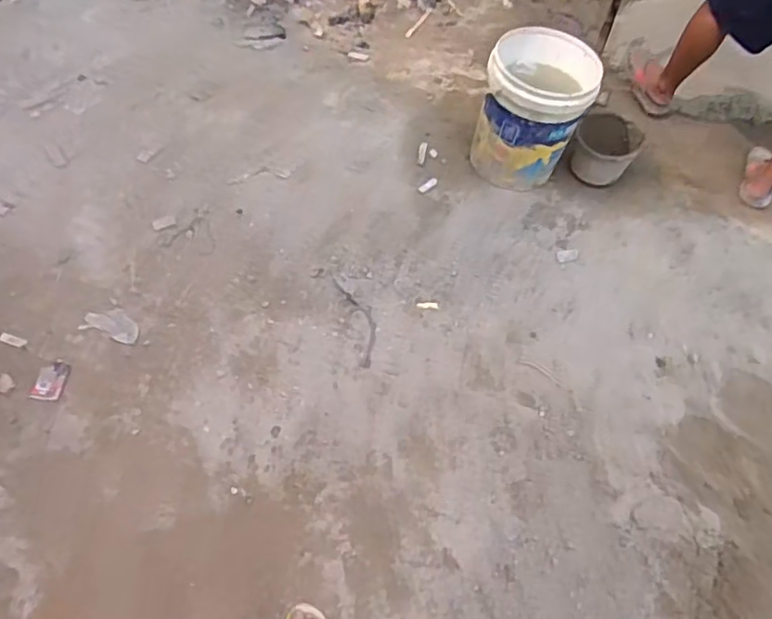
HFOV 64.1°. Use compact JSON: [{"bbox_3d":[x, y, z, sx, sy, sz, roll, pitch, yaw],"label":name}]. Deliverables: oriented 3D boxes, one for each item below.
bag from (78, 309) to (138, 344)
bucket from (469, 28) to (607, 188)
[{"bbox_3d":[-0.743,0.042,1.678,0.153,0.020,0.078,16,59,5],"label":"bag"},{"bbox_3d":[0.414,-0.565,1.769,0.281,0.378,0.268,2,59,-4],"label":"bucket"}]

